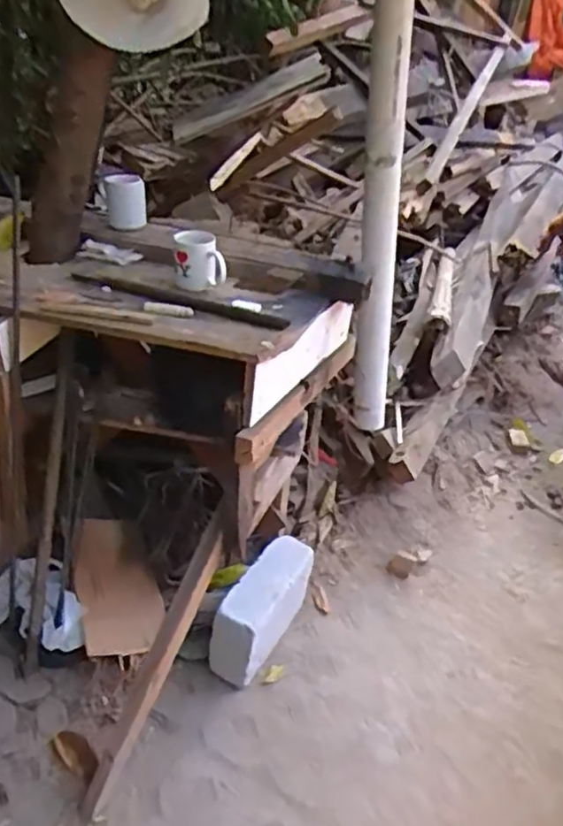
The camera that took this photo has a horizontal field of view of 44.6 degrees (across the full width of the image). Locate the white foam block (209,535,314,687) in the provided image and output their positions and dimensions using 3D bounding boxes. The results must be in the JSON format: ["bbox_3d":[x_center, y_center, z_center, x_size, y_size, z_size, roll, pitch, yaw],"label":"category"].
[{"bbox_3d":[-0.039,0.421,1.506,0.104,0.183,0.293,22,36,21],"label":"white foam block"}]

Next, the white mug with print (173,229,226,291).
[{"bbox_3d":[-0.159,-0.304,1.346,0.101,0.094,0.093,3,34,-8],"label":"white mug with print"}]

